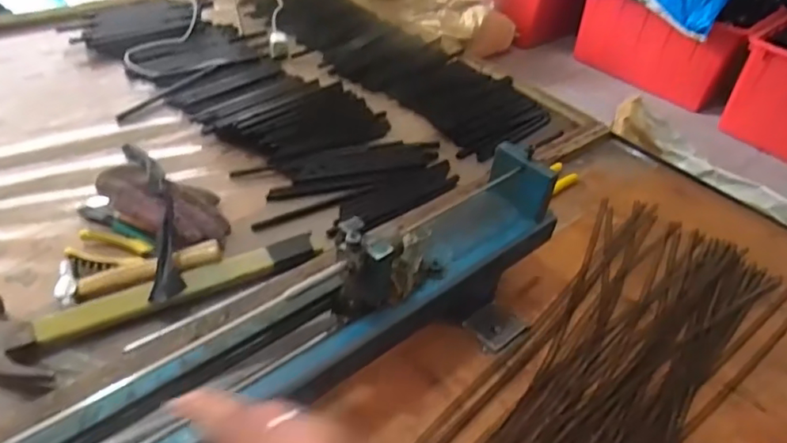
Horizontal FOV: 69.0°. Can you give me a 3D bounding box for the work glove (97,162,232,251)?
[{"bbox_3d":[-0.254,-0.021,0.651,0.169,0.042,0.101,29,45,24],"label":"work glove"}]

